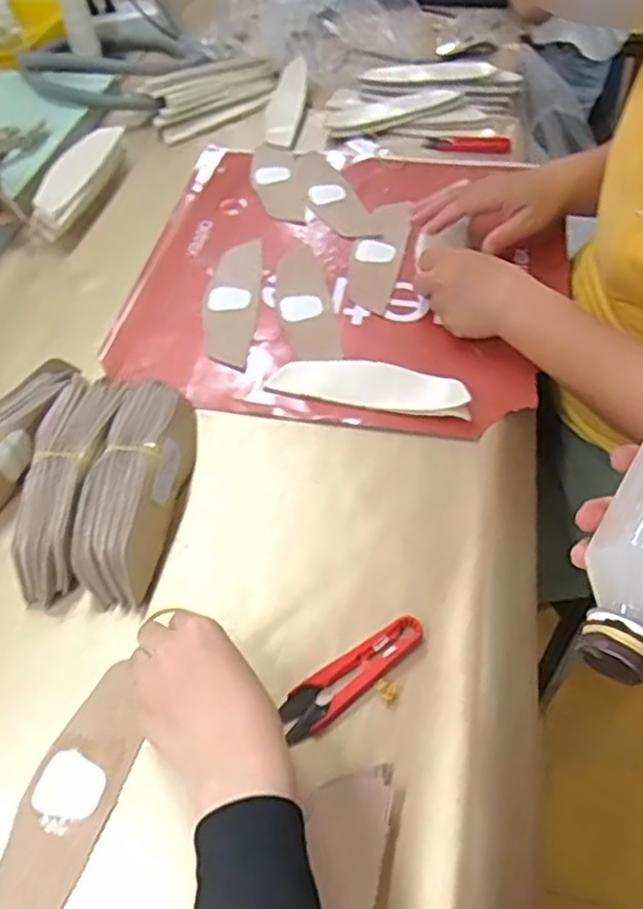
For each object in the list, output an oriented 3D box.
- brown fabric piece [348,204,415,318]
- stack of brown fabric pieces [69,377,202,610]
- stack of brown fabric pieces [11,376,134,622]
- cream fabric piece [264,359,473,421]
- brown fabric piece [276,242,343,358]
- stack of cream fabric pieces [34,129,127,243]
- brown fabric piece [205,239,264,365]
[{"bbox_3d":[0.057,-0.203,0.720,0.055,0.010,0.163,10,57,16],"label":"brown fabric piece"},{"bbox_3d":[-0.134,0.021,0.524,0.057,0.051,0.171,7,54,7],"label":"stack of brown fabric pieces"},{"bbox_3d":[-0.185,0.018,0.526,0.051,0.052,0.180,4,53,4],"label":"stack of brown fabric pieces"},{"bbox_3d":[0.041,-0.061,0.602,0.165,0.007,0.046,10,64,12],"label":"cream fabric piece"},{"bbox_3d":[-0.017,-0.144,0.680,0.049,0.009,0.152,-6,52,-6],"label":"brown fabric piece"},{"bbox_3d":[-0.261,-0.305,0.781,0.057,0.046,0.171,6,53,7],"label":"stack of cream fabric pieces"},{"bbox_3d":[-0.085,-0.149,0.682,0.050,0.009,0.162,2,52,1],"label":"brown fabric piece"}]

